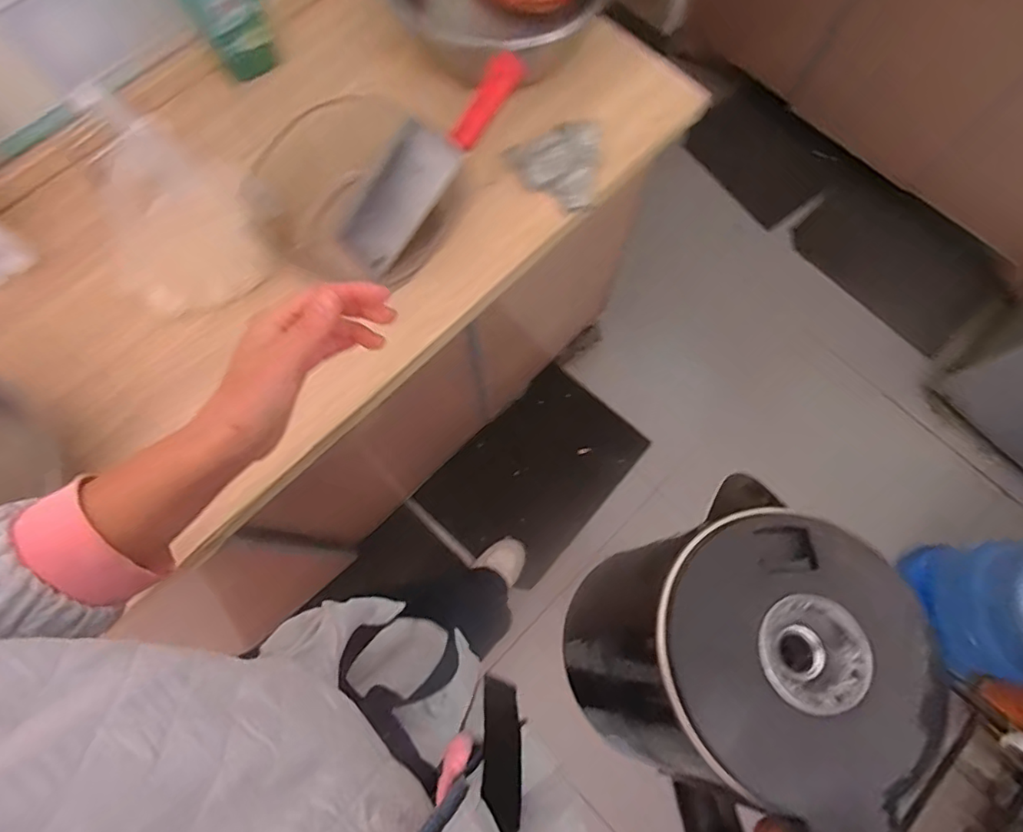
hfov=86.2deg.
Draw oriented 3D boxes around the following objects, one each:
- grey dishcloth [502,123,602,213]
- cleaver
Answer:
[{"bbox_3d":[0.064,-0.296,0.647,0.101,0.039,0.097,-29,76,-8],"label":"grey dishcloth"},{"bbox_3d":[-0.094,-0.277,0.594,0.263,0.026,0.090,-43,77,21],"label":"cleaver"}]

